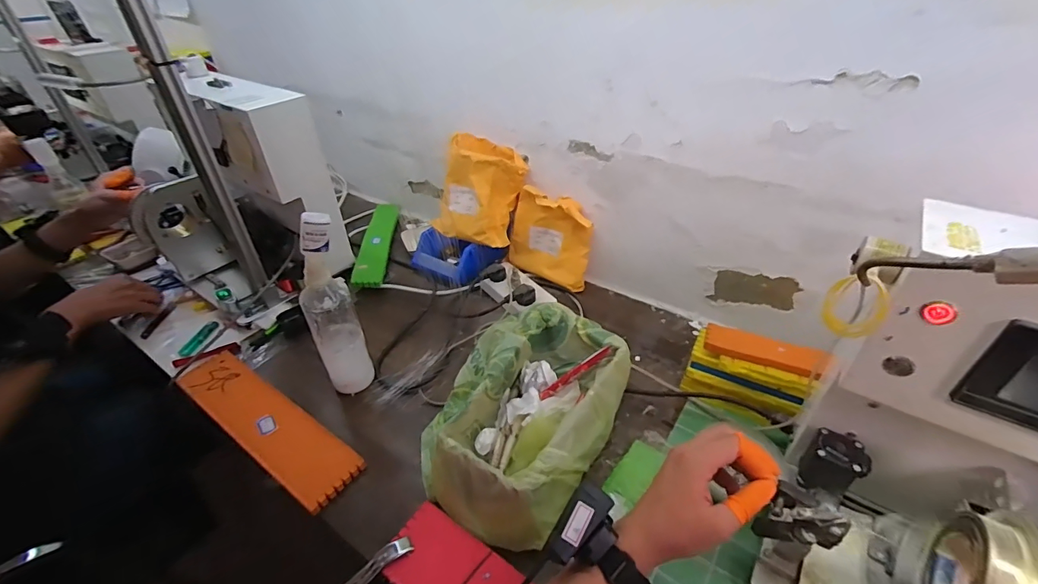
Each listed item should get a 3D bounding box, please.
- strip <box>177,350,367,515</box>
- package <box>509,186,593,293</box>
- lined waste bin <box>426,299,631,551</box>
[{"bbox_3d":[-0.373,0.186,0.647,0.362,0.028,0.085,23,44,28],"label":"strip"},{"bbox_3d":[0.058,-0.108,0.861,0.165,0.168,0.035,22,37,25],"label":"package"},{"bbox_3d":[0.001,0.152,0.577,0.220,0.119,0.287,18,42,23],"label":"lined waste bin"}]

